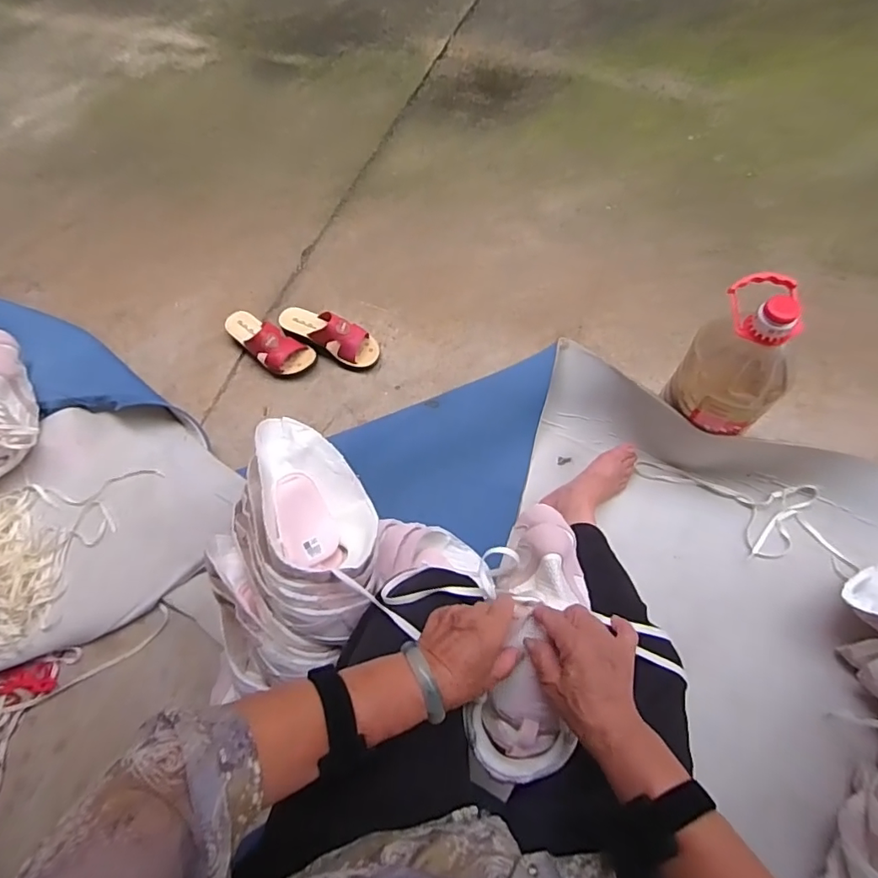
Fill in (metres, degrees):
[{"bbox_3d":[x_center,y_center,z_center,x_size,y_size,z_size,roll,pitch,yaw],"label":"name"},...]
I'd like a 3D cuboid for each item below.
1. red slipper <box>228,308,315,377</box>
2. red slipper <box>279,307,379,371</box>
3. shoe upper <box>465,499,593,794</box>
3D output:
[{"bbox_3d":[-0.374,-0.210,1.114,0.219,0.076,0.091,32,70,17],"label":"red slipper"},{"bbox_3d":[-0.234,-0.224,1.113,0.219,0.080,0.081,25,68,14],"label":"red slipper"},{"bbox_3d":[0.098,0.195,0.530,0.097,0.072,0.264,10,73,8],"label":"shoe upper"}]

